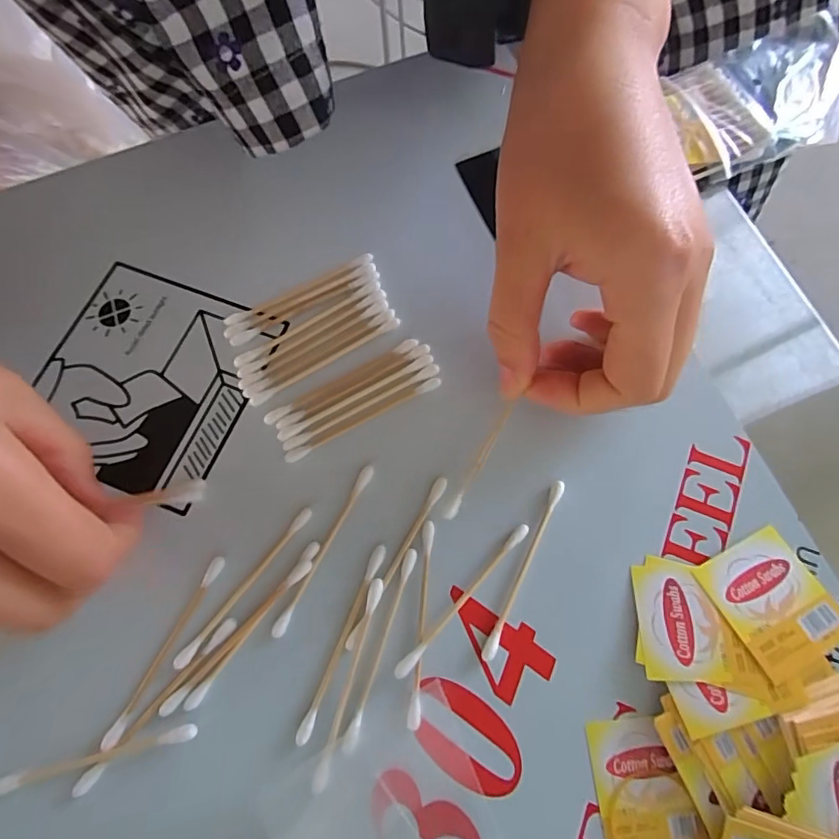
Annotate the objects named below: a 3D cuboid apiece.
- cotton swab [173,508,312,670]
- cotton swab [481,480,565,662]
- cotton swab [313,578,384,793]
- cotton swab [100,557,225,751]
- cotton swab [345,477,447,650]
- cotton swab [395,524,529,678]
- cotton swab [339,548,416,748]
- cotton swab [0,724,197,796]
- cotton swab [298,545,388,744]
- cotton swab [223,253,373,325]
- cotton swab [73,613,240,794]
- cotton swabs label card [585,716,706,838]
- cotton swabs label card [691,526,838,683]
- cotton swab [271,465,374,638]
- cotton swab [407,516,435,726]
[{"bbox_3d":[-0.066,0.062,0.187,0.006,0.004,0.071,38,78,11],"label":"cotton swab"},{"bbox_3d":[0.040,0.056,0.189,0.004,0.004,0.071,25,76,9],"label":"cotton swab"},{"bbox_3d":[-0.025,0.093,0.177,0.005,0.004,0.070,15,75,6],"label":"cotton swab"},{"bbox_3d":[-0.093,0.084,0.181,0.006,0.004,0.071,27,76,9],"label":"cotton swab"},{"bbox_3d":[-0.008,0.053,0.188,0.005,0.004,0.071,28,76,9],"label":"cotton swab"},{"bbox_3d":[0.017,0.067,0.186,0.005,0.005,0.071,43,79,12],"label":"cotton swab"},{"bbox_3d":[-0.014,0.082,0.180,0.005,0.004,0.071,18,75,7],"label":"cotton swab"},{"bbox_3d":[-0.112,0.117,0.171,0.071,0.005,0.005,-16,74,-3],"label":"cotton swab"},{"bbox_3d":[-0.028,0.080,0.181,0.005,0.004,0.071,21,75,8],"label":"cotton swab"},{"bbox_3d":[-0.054,-0.059,0.222,0.071,0.004,0.006,-26,75,-6],"label":"cotton swab"},{"bbox_3d":[-0.093,0.101,0.176,0.005,0.004,0.073,40,79,12],"label":"cotton swab"},{"bbox_3d":[0.076,0.126,0.169,0.030,0.004,0.043,-9,75,3],"label":"cotton swabs label card"},{"bbox_3d":[0.129,0.065,0.181,0.037,0.007,0.040,-26,75,-6],"label":"cotton swabs label card"},{"bbox_3d":[-0.036,0.049,0.191,0.005,0.004,0.071,27,76,9],"label":"cotton swab"},{"bbox_3d":[0.001,0.074,0.183,0.004,0.004,0.071,4,74,3],"label":"cotton swab"}]

